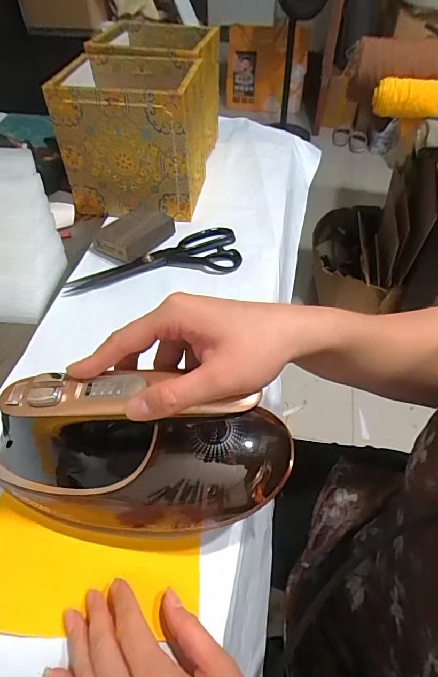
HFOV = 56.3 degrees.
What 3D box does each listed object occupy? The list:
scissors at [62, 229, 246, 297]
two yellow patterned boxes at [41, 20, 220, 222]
[{"bbox_3d":[-0.087,-0.106,0.556,0.239,0.010,0.088,-13,51,-12],"label":"scissors"},{"bbox_3d":[-0.117,-0.349,0.654,0.189,0.174,0.276,7,49,5],"label":"two yellow patterned boxes"}]

